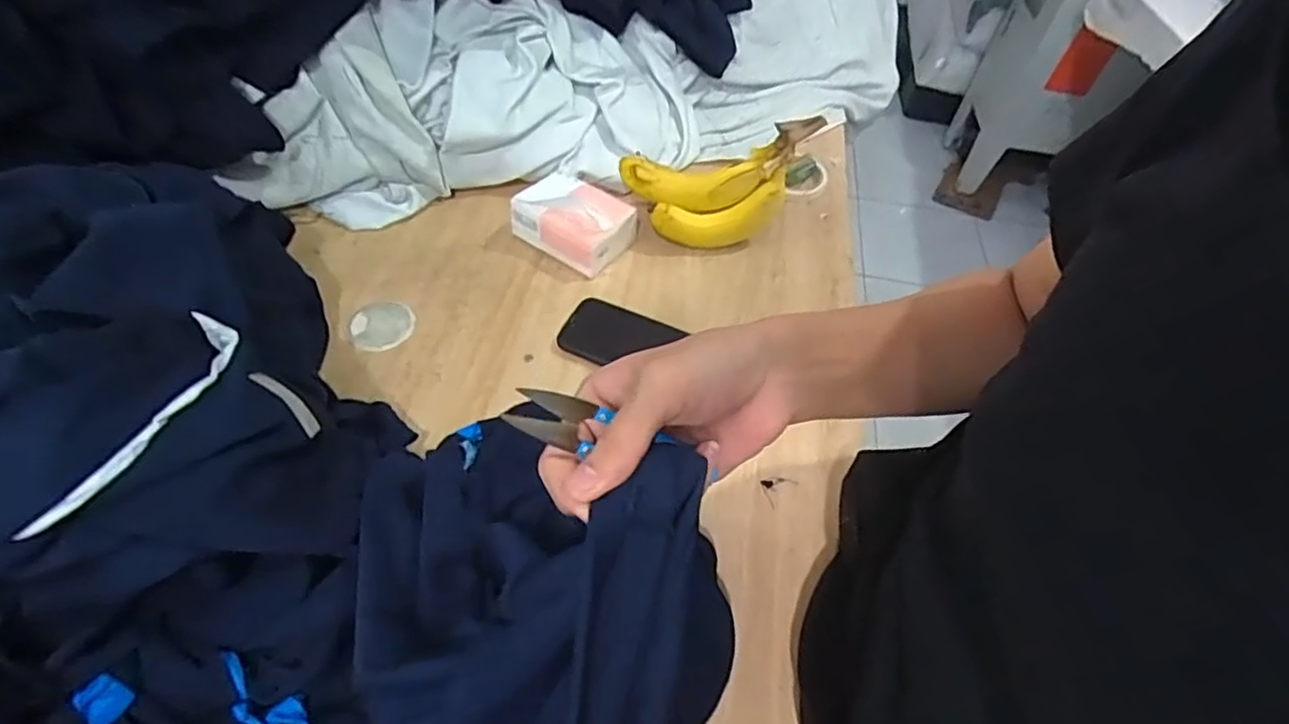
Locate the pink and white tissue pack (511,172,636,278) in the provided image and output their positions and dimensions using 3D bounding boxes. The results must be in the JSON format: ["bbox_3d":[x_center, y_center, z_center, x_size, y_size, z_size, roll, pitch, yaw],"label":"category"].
[{"bbox_3d":[-0.079,-0.164,0.728,0.116,0.062,0.090,33,56,20],"label":"pink and white tissue pack"}]

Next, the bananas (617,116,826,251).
[{"bbox_3d":[0.080,-0.200,0.723,0.210,0.135,0.063,3,52,-3],"label":"bananas"}]

